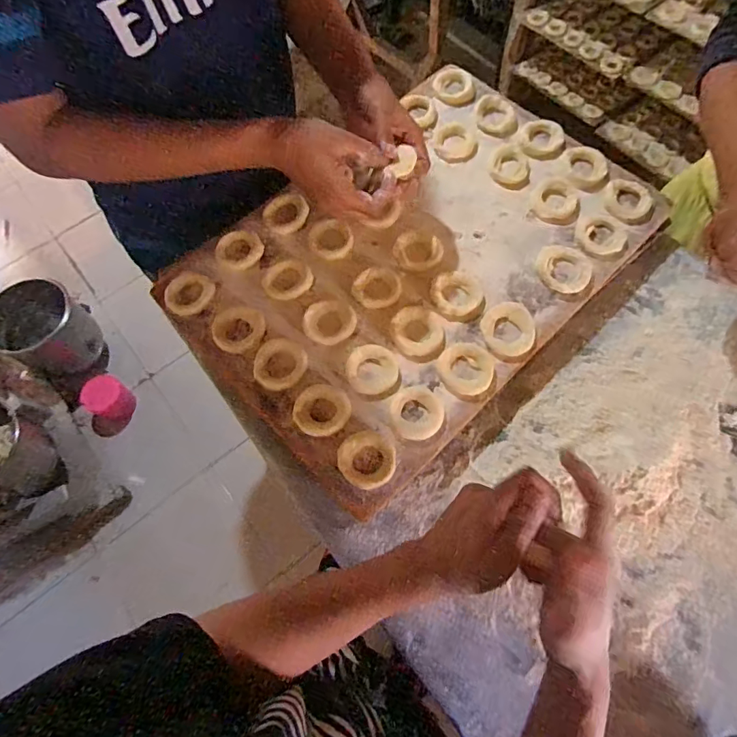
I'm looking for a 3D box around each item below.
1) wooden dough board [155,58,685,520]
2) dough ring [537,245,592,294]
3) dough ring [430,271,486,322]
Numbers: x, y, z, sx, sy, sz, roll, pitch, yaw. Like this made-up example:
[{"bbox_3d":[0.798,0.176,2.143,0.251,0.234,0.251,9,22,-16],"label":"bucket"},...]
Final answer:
[{"bbox_3d":[0.070,-0.164,0.652,0.593,0.035,0.419,-42,71,-14],"label":"wooden dough board"},{"bbox_3d":[0.253,-0.130,0.623,0.057,0.016,0.072,-38,70,-12],"label":"dough ring"},{"bbox_3d":[0.113,-0.094,0.610,0.066,0.010,0.065,-1,67,3],"label":"dough ring"}]

